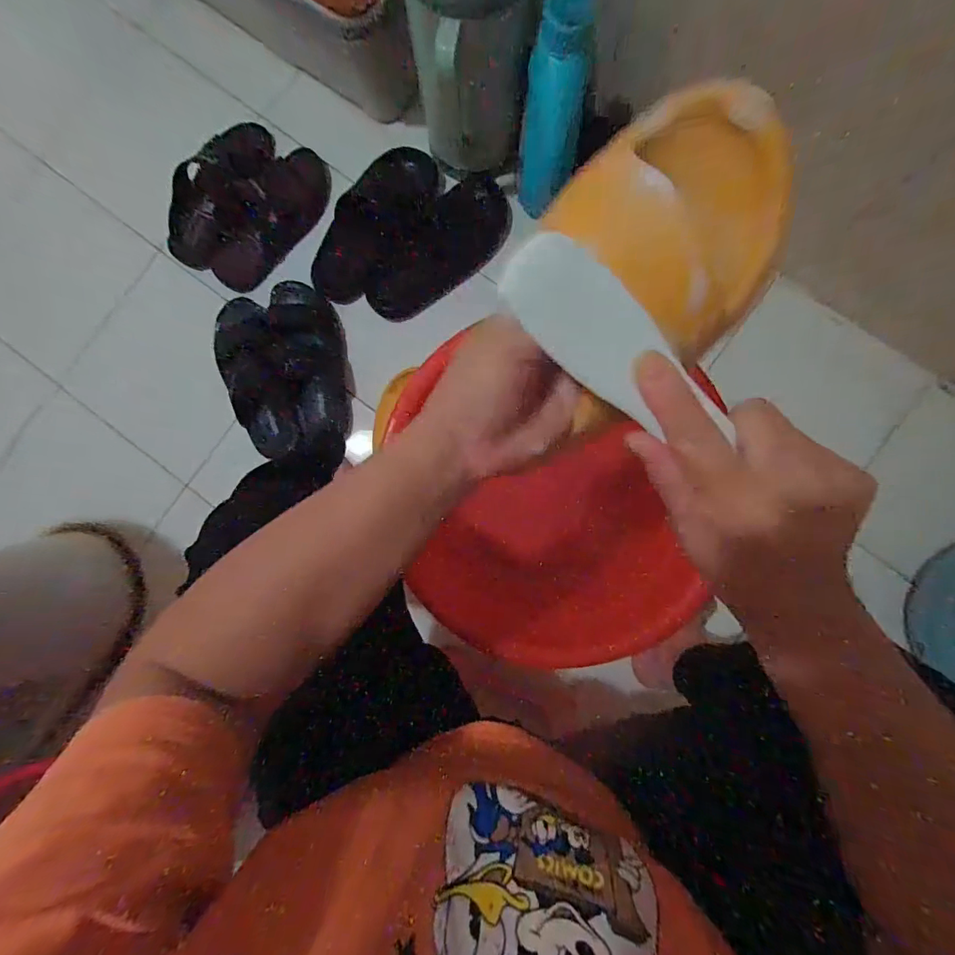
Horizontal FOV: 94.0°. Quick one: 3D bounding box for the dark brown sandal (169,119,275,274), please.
[{"bbox_3d":[-0.452,-0.499,0.778,0.104,0.073,0.270,36,89,2],"label":"dark brown sandal"}]

